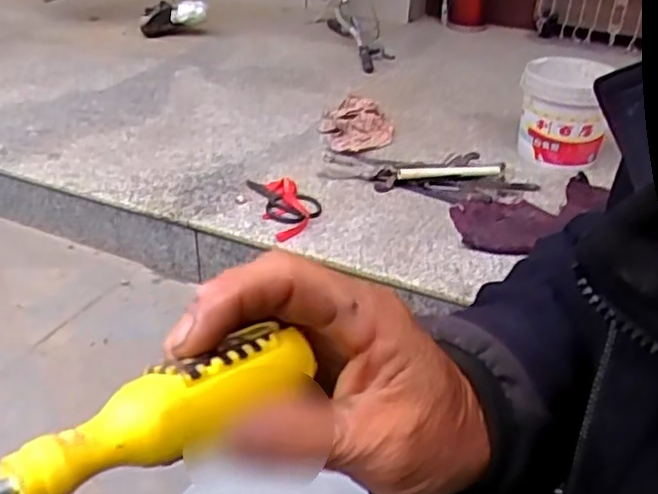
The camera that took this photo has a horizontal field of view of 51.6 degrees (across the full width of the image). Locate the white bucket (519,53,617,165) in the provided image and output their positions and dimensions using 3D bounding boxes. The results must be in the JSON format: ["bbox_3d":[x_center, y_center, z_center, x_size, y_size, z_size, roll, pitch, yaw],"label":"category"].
[{"bbox_3d":[0.463,-0.263,1.352,0.176,0.183,0.148,15,32,15],"label":"white bucket"}]

